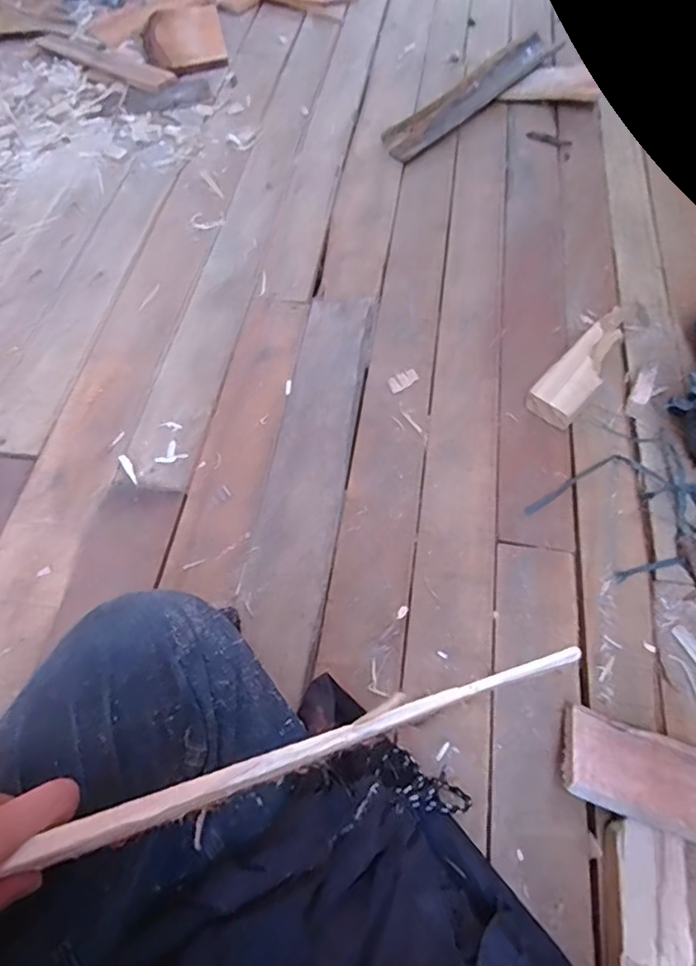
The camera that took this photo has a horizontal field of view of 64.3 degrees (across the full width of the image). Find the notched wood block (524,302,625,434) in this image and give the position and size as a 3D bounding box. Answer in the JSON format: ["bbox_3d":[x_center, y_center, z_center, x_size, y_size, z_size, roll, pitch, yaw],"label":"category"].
[{"bbox_3d":[0.323,-0.162,0.726,0.064,0.040,0.231,40,69,19],"label":"notched wood block"}]

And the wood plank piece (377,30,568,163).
[{"bbox_3d":[0.239,-0.732,1.047,0.092,0.043,0.455,40,69,19],"label":"wood plank piece"}]

